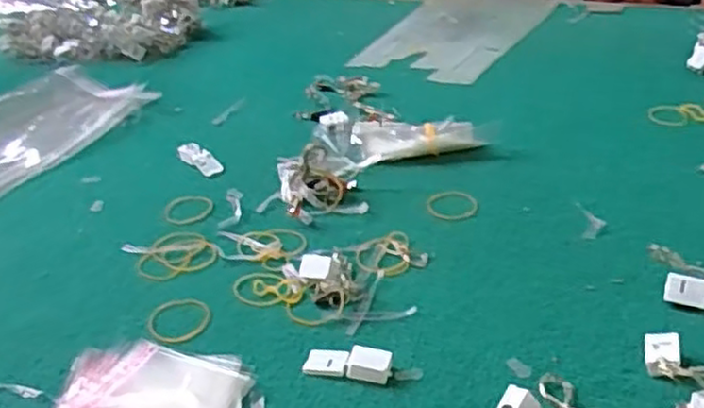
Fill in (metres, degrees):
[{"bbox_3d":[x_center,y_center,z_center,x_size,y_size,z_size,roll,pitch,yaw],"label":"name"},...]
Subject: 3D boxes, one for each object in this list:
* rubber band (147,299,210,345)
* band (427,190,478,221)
[{"bbox_3d":[-0.123,0.083,0.516,0.043,0.004,0.046,-11,34,-17],"label":"rubber band"},{"bbox_3d":[0.086,0.001,0.619,0.043,0.004,0.046,4,33,13],"label":"band"}]

